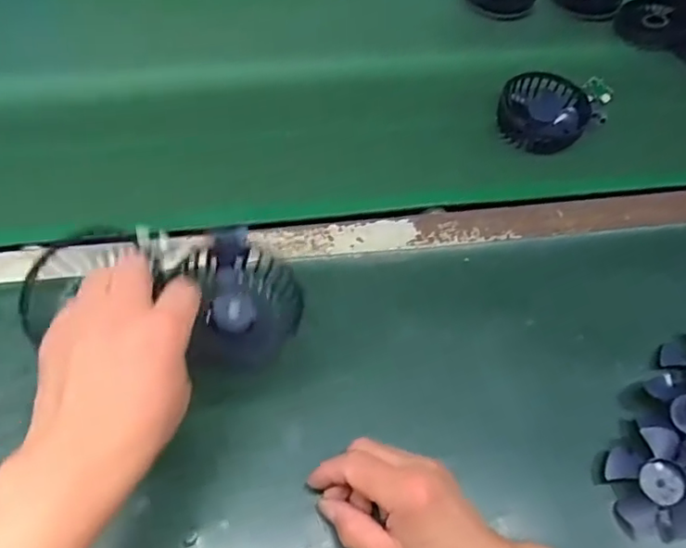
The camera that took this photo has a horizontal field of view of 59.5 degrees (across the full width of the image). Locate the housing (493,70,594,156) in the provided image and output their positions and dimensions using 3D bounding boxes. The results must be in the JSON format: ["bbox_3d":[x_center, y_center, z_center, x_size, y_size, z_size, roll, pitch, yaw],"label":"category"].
[{"bbox_3d":[0.208,-0.171,0.627,0.087,0.031,0.091,5,58,-1],"label":"housing"}]

